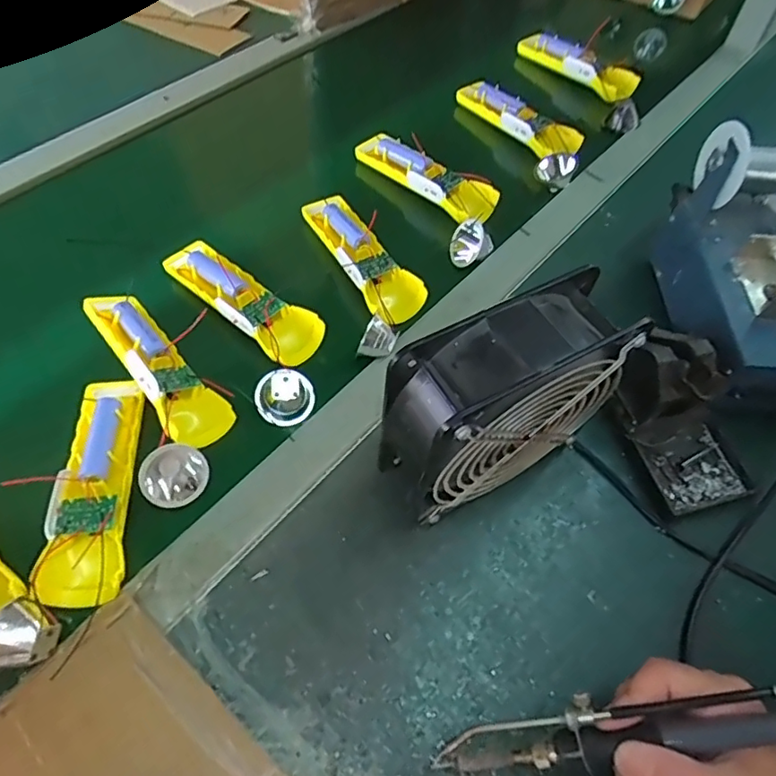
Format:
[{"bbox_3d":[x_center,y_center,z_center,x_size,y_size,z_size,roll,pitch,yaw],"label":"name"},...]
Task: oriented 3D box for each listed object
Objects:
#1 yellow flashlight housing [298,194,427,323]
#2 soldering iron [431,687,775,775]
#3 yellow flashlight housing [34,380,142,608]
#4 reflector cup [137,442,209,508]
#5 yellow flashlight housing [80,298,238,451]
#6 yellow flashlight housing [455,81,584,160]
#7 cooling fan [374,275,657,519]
[{"bbox_3d":[-0.022,-0.118,0.513,0.046,0.033,0.150,-27,62,-19],"label":"yellow flashlight housing"},{"bbox_3d":[0.121,0.170,0.285,0.204,0.019,0.027,-16,52,16],"label":"soldering iron"},{"bbox_3d":[-0.201,0.064,0.393,0.050,0.030,0.157,-5,57,-7],"label":"yellow flashlight housing"},{"bbox_3d":[-0.145,0.065,0.398,0.044,0.030,0.051,-32,64,-22],"label":"reflector cup"},{"bbox_3d":[-0.177,-0.020,0.436,0.046,0.029,0.151,-36,76,-27],"label":"yellow flashlight housing"},{"bbox_3d":[0.135,-0.281,0.595,0.038,0.032,0.150,-29,63,-20],"label":"yellow flashlight housing"},{"bbox_3d":[0.068,0.017,0.363,0.149,0.149,0.061,-24,61,-18],"label":"cooling fan"}]

